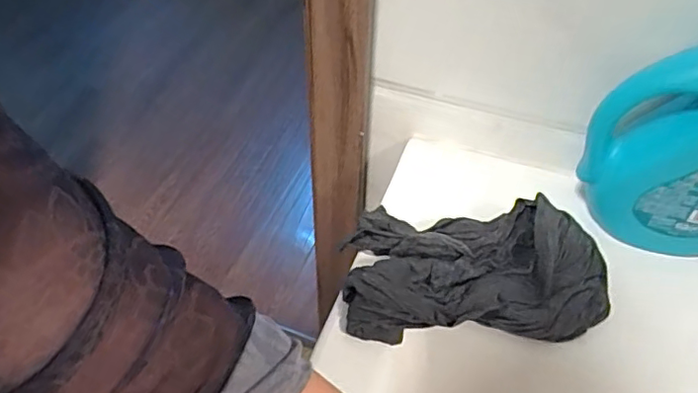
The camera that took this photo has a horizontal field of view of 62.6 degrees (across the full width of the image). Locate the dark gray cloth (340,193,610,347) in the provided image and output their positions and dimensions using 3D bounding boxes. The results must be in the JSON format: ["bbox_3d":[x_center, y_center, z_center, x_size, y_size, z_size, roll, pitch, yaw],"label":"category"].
[{"bbox_3d":[0.098,0.060,0.454,0.201,0.064,0.104,0,48,-2],"label":"dark gray cloth"}]

